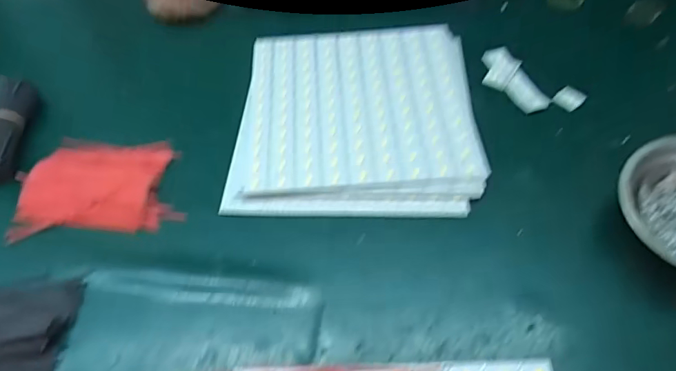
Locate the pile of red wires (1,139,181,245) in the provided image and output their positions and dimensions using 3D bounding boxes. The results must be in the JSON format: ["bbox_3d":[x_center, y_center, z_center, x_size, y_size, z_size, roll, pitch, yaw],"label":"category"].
[{"bbox_3d":[-0.213,-0.002,0.451,0.142,0.009,0.102,-3,52,1],"label":"pile of red wires"}]

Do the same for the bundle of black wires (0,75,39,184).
[{"bbox_3d":[-0.325,-0.055,0.483,0.048,0.024,0.123,-7,53,-2],"label":"bundle of black wires"}]

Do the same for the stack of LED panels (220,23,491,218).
[{"bbox_3d":[0.018,-0.073,0.489,0.224,0.013,0.235,-1,53,2],"label":"stack of LED panels"}]

